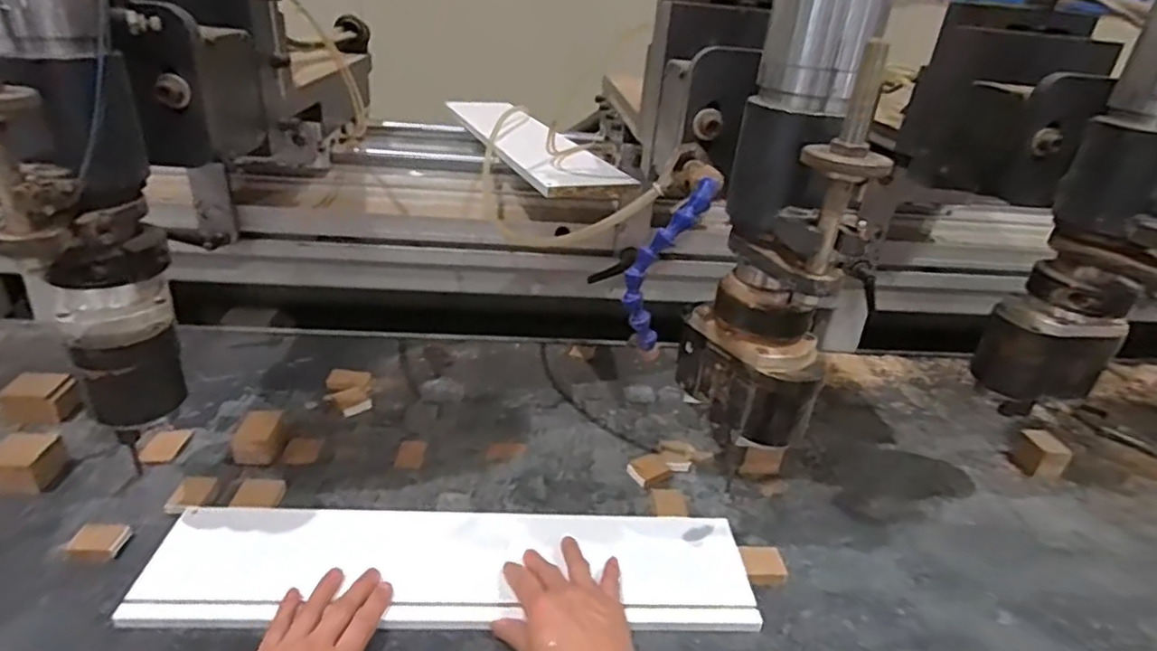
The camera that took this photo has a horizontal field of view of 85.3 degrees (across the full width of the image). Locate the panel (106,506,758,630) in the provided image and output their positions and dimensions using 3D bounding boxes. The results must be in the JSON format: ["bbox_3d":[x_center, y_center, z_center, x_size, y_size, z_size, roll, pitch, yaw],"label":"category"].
[{"bbox_3d":[-0.106,0.211,0.560,0.511,0.018,0.118,3,29,-5],"label":"panel"}]

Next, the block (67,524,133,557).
[{"bbox_3d":[-0.421,0.188,0.551,0.039,0.011,0.032,3,29,-5],"label":"block"}]

